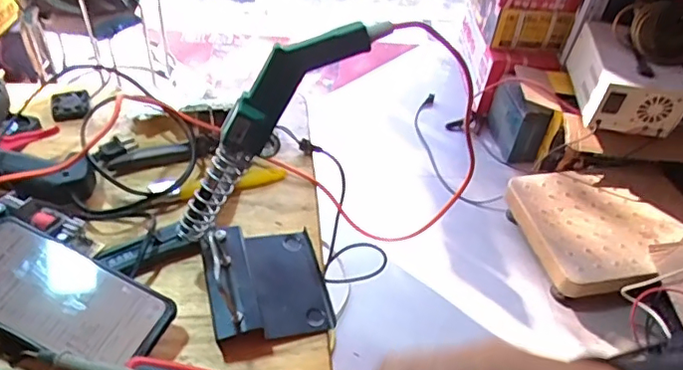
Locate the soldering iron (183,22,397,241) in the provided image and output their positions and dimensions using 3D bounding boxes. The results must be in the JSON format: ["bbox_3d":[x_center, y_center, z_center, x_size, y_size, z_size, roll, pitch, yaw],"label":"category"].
[{"bbox_3d":[-0.058,-0.044,0.426,0.054,0.223,0.024,22,27,-45],"label":"soldering iron"}]

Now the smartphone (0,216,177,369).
[{"bbox_3d":[-0.215,0.085,0.427,0.163,0.009,0.075,26,56,5],"label":"smartphone"}]

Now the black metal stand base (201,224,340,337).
[{"bbox_3d":[-0.064,0.075,0.481,0.098,0.037,0.110,-8,46,-15],"label":"black metal stand base"}]

